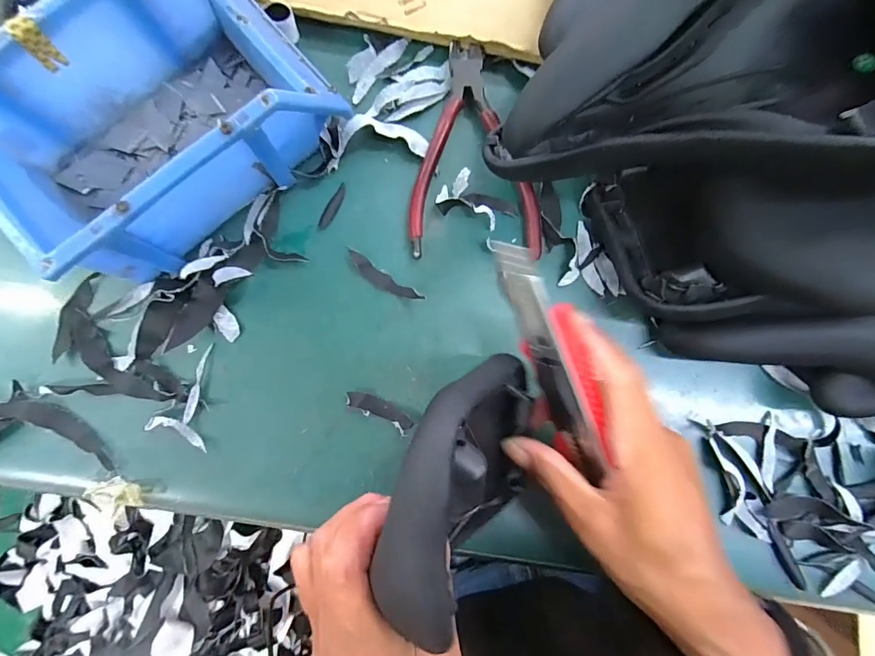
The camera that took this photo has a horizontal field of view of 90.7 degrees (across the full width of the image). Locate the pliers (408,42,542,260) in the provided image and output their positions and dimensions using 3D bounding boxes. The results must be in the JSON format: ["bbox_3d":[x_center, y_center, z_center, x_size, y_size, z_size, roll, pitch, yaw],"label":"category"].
[{"bbox_3d":[0.024,-0.120,0.289,0.085,0.011,0.144,-1,84,-2],"label":"pliers"}]

